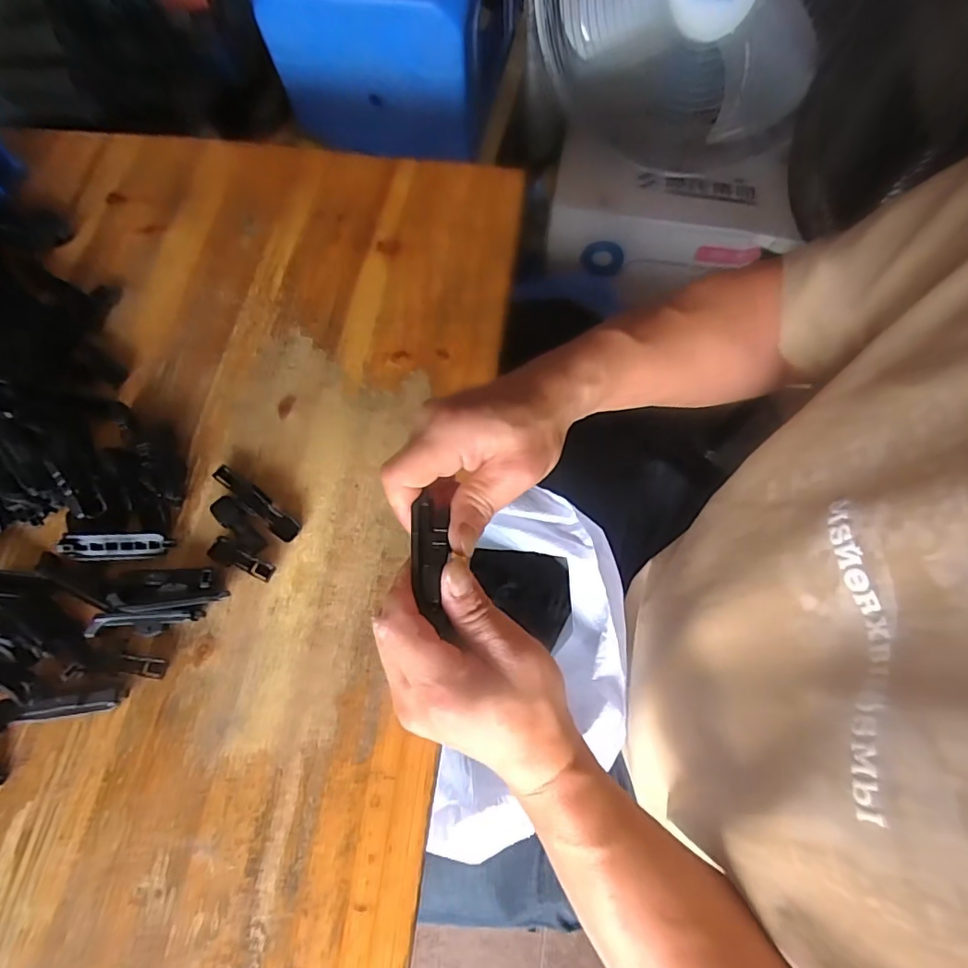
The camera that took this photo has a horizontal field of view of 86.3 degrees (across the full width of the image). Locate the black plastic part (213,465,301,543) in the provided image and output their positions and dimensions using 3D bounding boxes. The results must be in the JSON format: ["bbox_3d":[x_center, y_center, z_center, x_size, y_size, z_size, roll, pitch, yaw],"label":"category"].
[{"bbox_3d":[-0.173,0.013,0.390,0.082,0.016,0.017,37,74,15],"label":"black plastic part"}]

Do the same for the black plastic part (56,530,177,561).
[{"bbox_3d":[-0.264,0.044,0.373,0.070,0.011,0.019,-1,67,-14],"label":"black plastic part"}]

